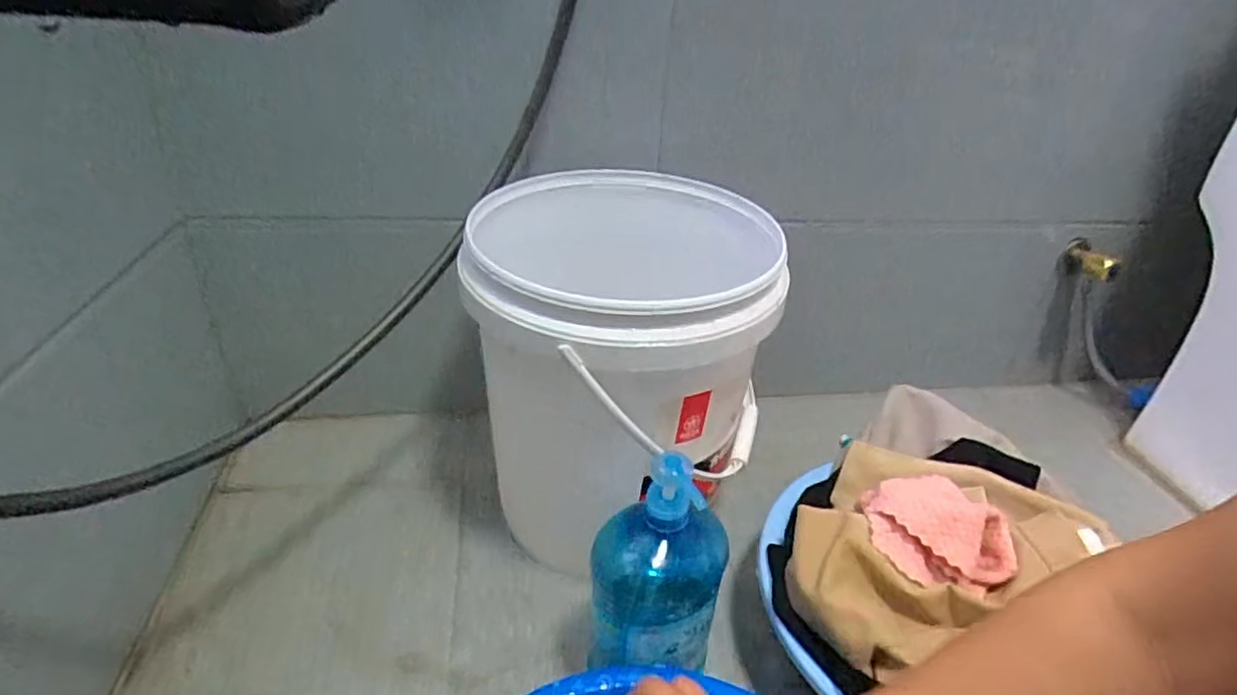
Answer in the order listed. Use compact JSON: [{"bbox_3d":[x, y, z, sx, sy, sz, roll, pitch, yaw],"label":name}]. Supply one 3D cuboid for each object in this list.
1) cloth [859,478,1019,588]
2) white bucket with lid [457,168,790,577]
[{"bbox_3d":[0.288,0.164,0.597,0.131,0.051,0.107,-2,33,-10],"label":"cloth"},{"bbox_3d":[0.001,0.041,0.693,0.278,0.368,0.281,3,32,-2],"label":"white bucket with lid"}]

